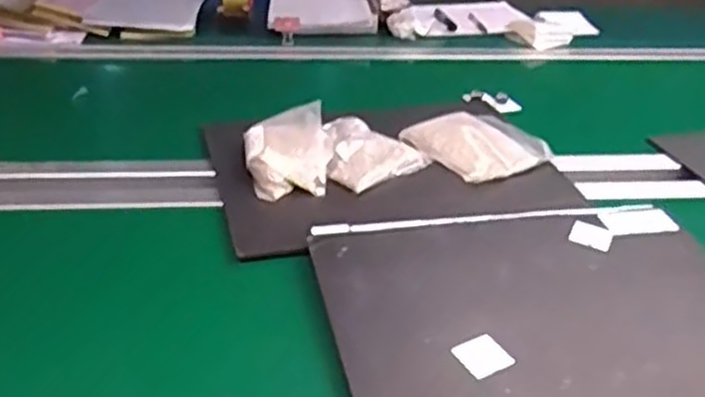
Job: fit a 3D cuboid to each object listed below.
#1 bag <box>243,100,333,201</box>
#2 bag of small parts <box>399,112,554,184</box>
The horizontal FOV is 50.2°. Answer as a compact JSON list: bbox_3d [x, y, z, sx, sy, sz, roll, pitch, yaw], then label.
[{"bbox_3d":[-0.091,-0.069,1.063,0.121,0.051,0.168,0,33,-7],"label":"bag"},{"bbox_3d":[0.189,-0.079,1.126,0.171,0.033,0.167,-18,39,-30],"label":"bag of small parts"}]

